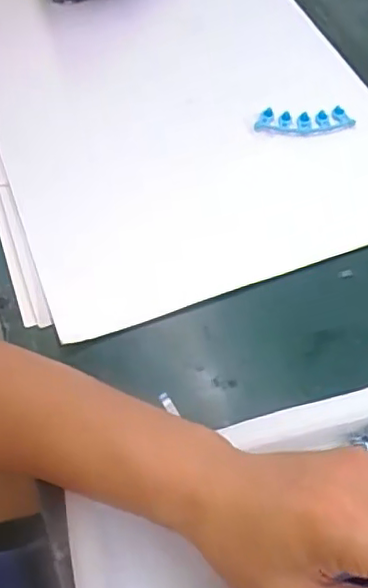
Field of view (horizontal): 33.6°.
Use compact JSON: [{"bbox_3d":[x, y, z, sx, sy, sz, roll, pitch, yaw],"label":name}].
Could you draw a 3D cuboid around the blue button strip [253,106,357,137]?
[{"bbox_3d":[0.122,-0.175,0.621,0.094,0.035,0.023,-1,57,2],"label":"blue button strip"}]

